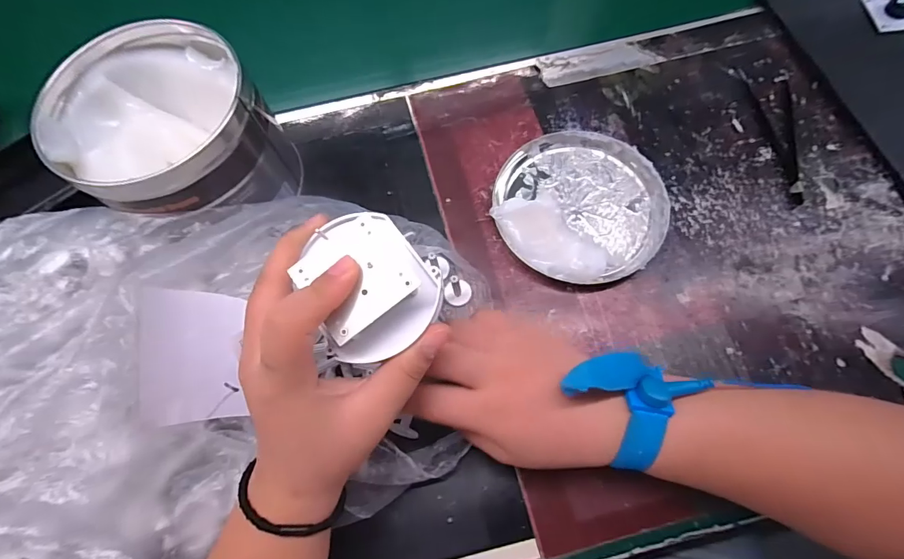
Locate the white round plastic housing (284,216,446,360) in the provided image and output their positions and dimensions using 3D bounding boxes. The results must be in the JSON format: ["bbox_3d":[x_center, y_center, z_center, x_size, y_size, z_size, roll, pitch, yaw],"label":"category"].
[{"bbox_3d":[-0.038,0.003,0.195,0.056,0.032,0.056,-35,72,-10],"label":"white round plastic housing"}]

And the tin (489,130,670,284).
[{"bbox_3d":[0.097,-0.060,0.321,0.125,0.025,0.126,-1,69,2],"label":"tin"}]

